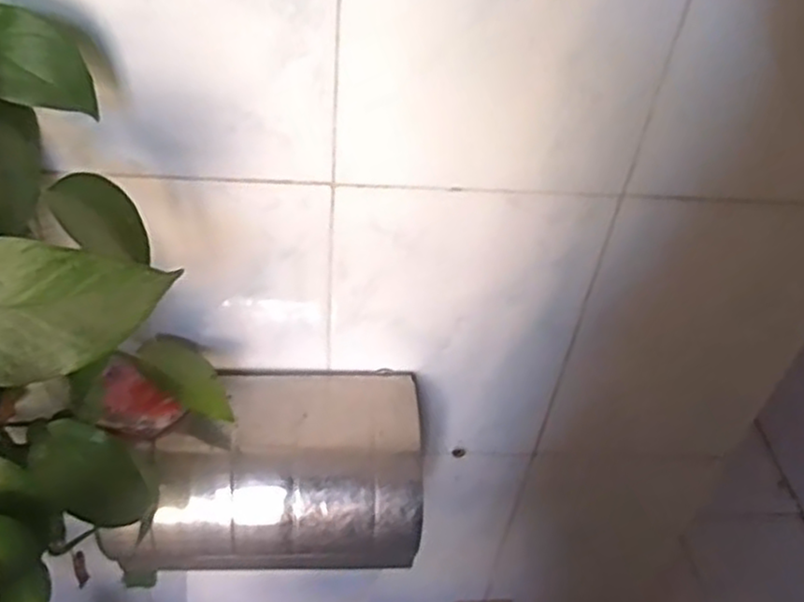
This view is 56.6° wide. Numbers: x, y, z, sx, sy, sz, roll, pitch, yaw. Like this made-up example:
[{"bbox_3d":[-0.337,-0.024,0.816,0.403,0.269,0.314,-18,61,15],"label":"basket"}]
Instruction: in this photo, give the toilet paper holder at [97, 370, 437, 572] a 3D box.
[{"bbox_3d":[-0.107,0.137,0.597,0.241,0.105,0.125,1,43,-6],"label":"toilet paper holder"}]

